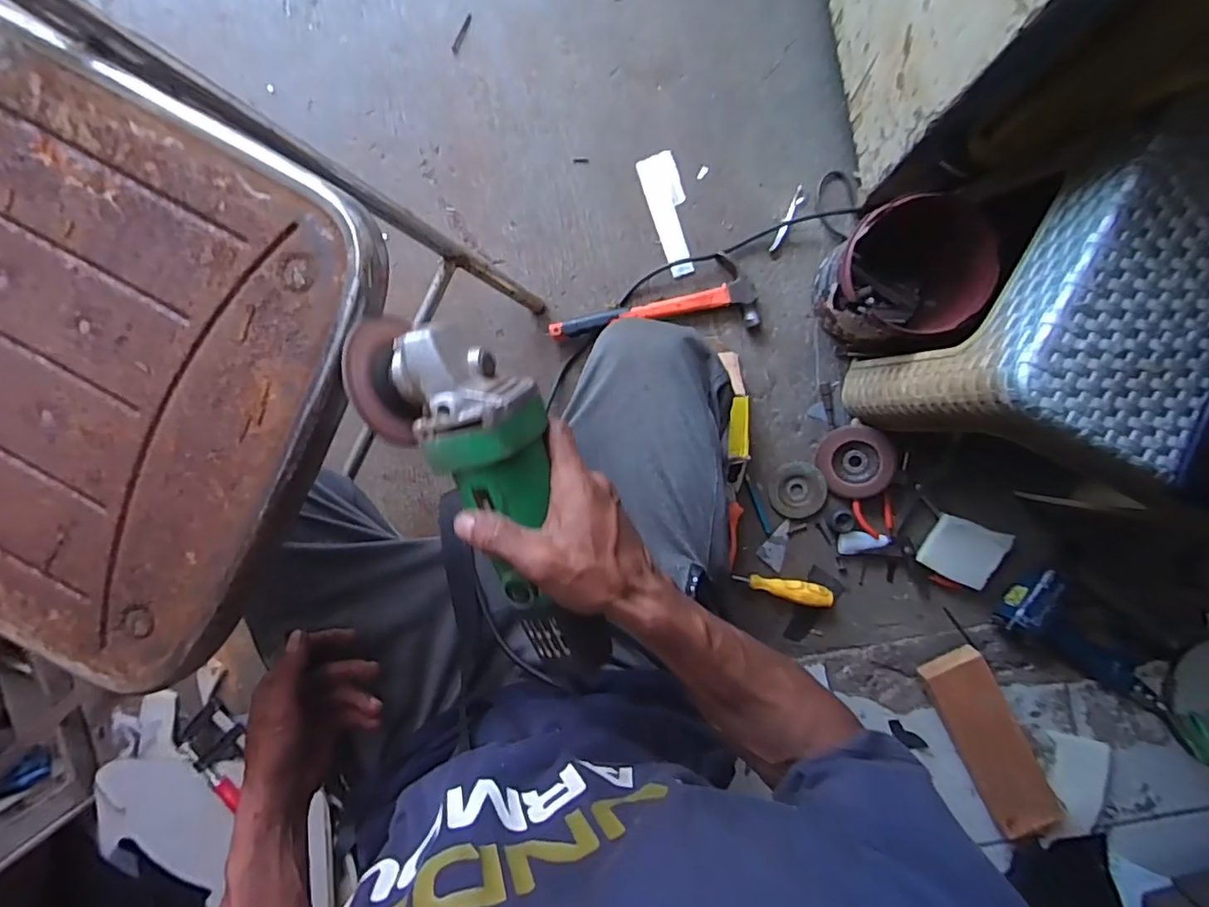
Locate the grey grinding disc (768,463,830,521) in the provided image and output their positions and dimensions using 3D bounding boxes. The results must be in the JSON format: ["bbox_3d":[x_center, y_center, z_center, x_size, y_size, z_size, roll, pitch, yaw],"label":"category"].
[{"bbox_3d":[0.254,0.049,0.747,0.071,0.006,0.073,0,95,4],"label":"grey grinding disc"}]

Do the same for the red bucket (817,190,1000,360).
[{"bbox_3d":[0.323,-0.188,0.631,0.144,0.185,0.149,0,95,4],"label":"red bucket"}]

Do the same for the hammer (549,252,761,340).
[{"bbox_3d":[0.062,-0.193,0.723,0.263,0.027,0.088,-7,95,4],"label":"hammer"}]

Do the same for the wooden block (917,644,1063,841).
[{"bbox_3d":[0.511,0.383,0.750,0.075,0.045,0.270,-28,93,6],"label":"wooden block"}]

